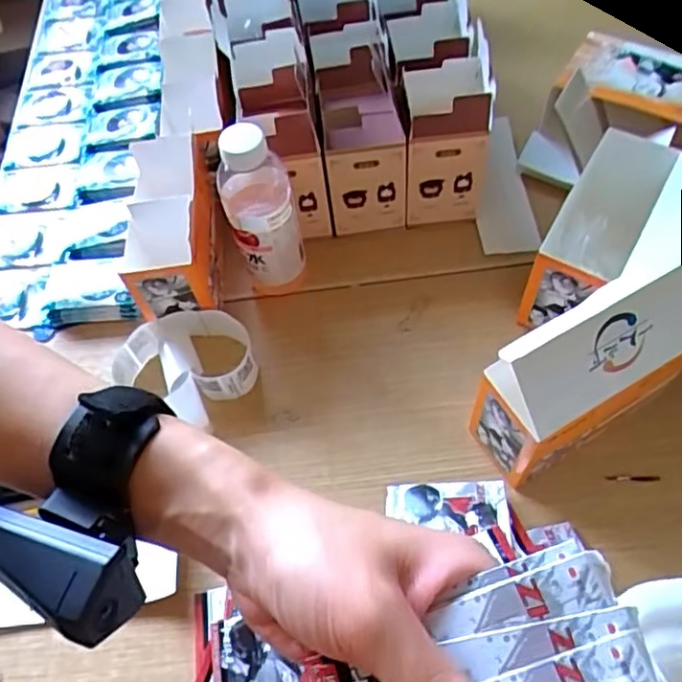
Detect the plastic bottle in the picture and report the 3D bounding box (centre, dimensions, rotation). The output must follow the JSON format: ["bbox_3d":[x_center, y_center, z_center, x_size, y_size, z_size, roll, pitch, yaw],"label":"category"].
[{"bbox_3d":[-0.077,-0.118,0.614,0.060,0.192,0.053,-22,60,-9],"label":"plastic bottle"}]

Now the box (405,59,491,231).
[{"bbox_3d":[0.109,-0.205,0.673,0.080,0.158,0.086,-2,59,3],"label":"box"}]

